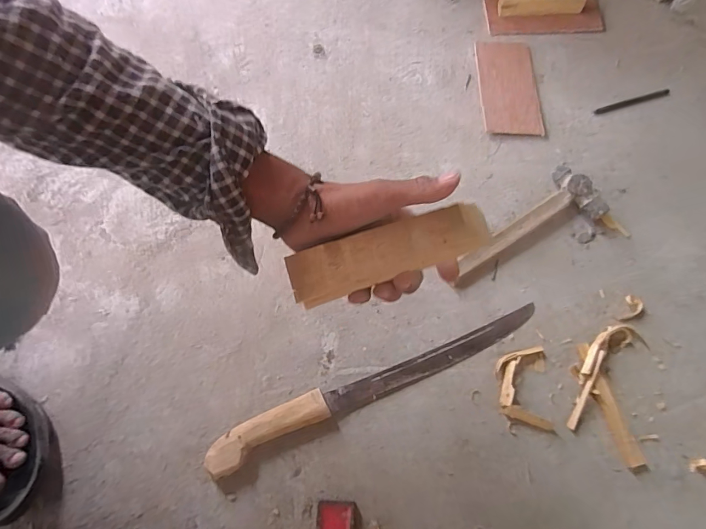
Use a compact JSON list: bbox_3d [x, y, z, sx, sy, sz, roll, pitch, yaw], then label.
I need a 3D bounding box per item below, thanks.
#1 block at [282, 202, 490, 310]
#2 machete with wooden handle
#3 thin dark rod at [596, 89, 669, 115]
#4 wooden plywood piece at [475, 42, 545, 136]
[{"bbox_3d":[0.025,-0.007,0.317,0.148,0.031,0.034,-18,68,6],"label":"block"},{"bbox_3d":[0.034,0.142,0.510,0.430,0.027,0.044,-23,69,-8],"label":"machete with wooden handle"},{"bbox_3d":[0.458,-0.267,0.678,0.132,0.004,0.012,-16,68,-5],"label":"thin dark rod"},{"bbox_3d":[0.259,-0.300,0.693,0.092,0.007,0.197,1,68,2],"label":"wooden plywood piece"}]

